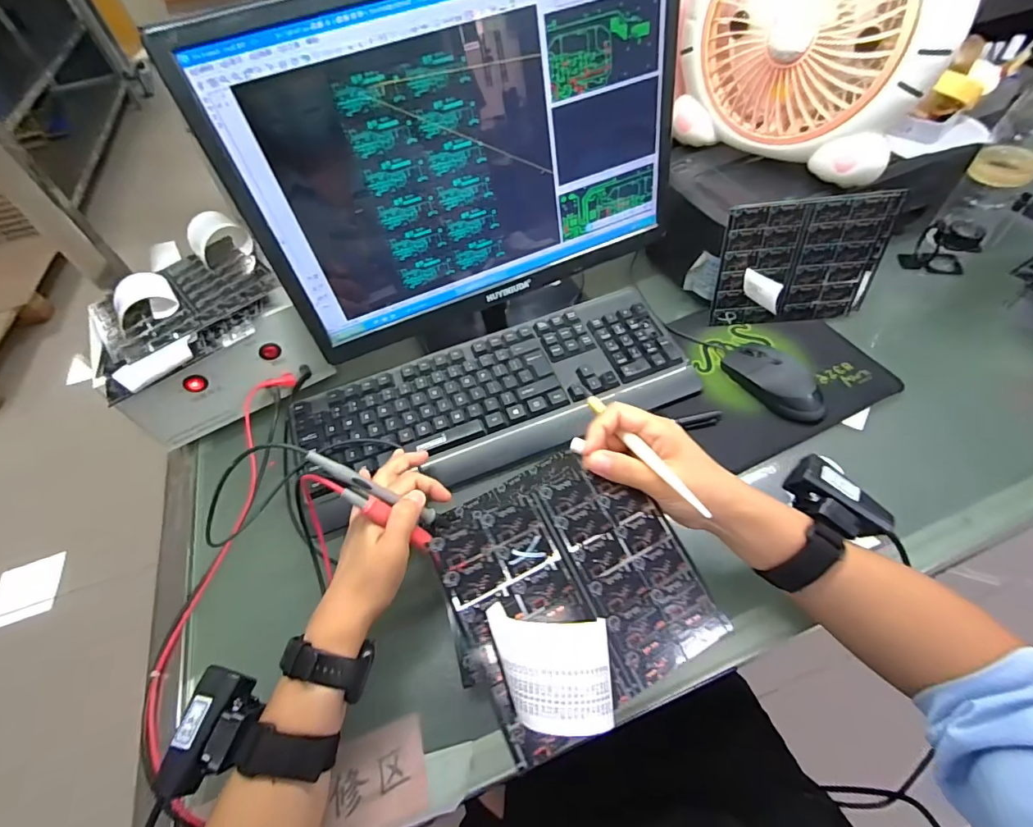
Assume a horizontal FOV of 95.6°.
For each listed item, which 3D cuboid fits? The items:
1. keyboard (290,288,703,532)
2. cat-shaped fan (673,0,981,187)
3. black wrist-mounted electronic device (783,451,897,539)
[{"bbox_3d":[-0.019,-0.016,0.519,0.423,0.038,0.157,-20,54,-9],"label":"keyboard"},{"bbox_3d":[0.297,-0.398,0.477,0.259,0.235,0.095,34,63,26],"label":"cat-shaped fan"},{"bbox_3d":[0.241,0.067,0.354,0.041,0.025,0.070,-37,58,-20],"label":"black wrist-mounted electronic device"}]

